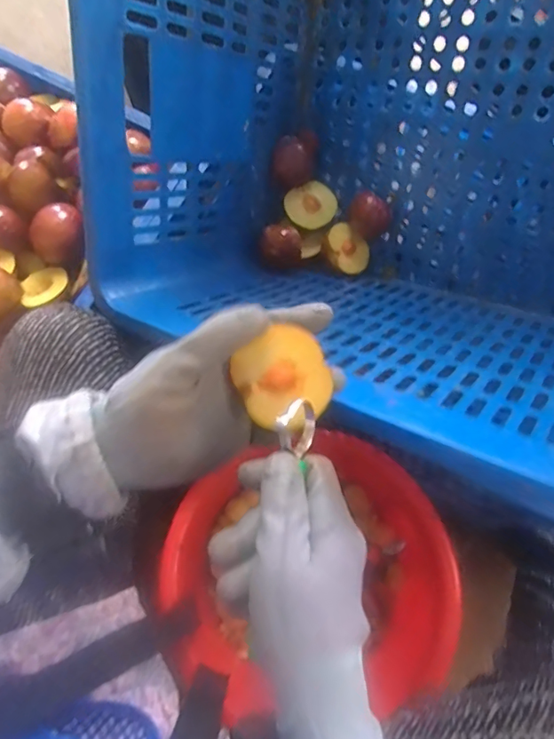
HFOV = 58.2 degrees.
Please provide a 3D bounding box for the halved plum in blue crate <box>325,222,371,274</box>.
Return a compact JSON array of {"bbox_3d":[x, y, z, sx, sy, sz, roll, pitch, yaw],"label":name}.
[{"bbox_3d":[0.082,-0.142,0.593,0.059,0.023,0.059,1,89,-26],"label":"halved plum in blue crate"}]

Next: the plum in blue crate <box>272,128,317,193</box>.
[{"bbox_3d":[0.022,-0.242,0.579,0.050,0.040,0.050,13,72,6],"label":"plum in blue crate"}]

